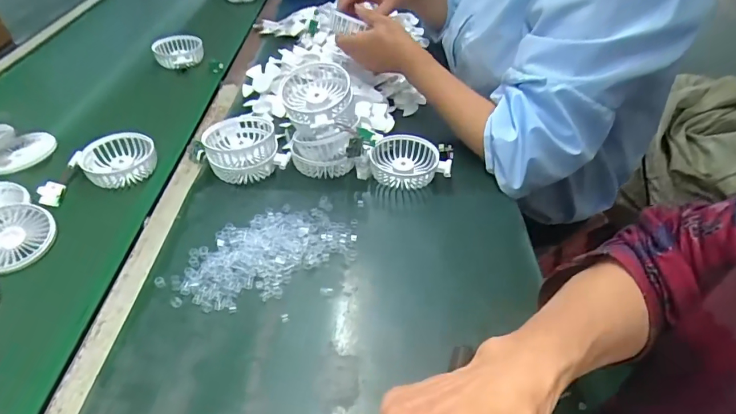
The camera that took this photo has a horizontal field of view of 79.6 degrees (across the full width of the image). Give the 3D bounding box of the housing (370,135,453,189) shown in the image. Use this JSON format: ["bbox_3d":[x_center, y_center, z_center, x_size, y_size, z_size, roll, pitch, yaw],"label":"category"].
[{"bbox_3d":[0.056,-0.058,0.587,0.104,0.036,0.085,6,42,6],"label":"housing"}]

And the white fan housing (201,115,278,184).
[{"bbox_3d":[-0.164,-0.075,0.577,0.089,0.052,0.085,-13,44,-15],"label":"white fan housing"}]

